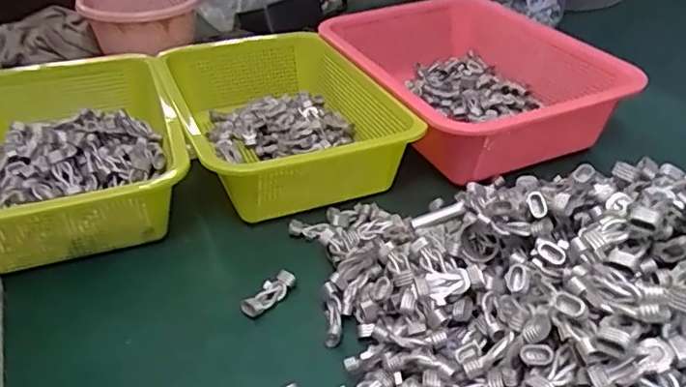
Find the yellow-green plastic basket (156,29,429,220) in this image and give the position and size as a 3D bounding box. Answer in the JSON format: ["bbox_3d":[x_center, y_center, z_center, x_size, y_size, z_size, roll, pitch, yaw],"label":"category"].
[{"bbox_3d":[-0.064,-0.072,0.591,0.176,0.086,0.269,-16,37,-17],"label":"yellow-green plastic basket"}]

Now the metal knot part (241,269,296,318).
[{"bbox_3d":[-0.055,0.073,0.447,0.015,0.017,0.044,25,44,35],"label":"metal knot part"}]

